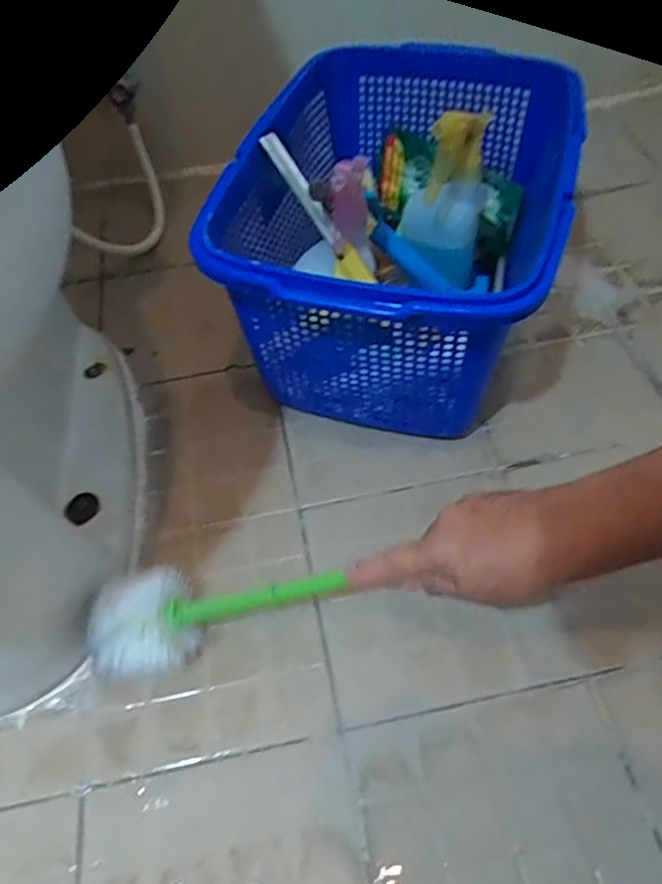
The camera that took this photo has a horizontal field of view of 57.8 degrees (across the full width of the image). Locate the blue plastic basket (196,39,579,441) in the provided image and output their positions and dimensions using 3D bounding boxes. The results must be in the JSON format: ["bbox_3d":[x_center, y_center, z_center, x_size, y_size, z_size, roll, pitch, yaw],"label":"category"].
[{"bbox_3d":[0.079,-0.201,0.615,0.291,0.211,0.402,9,56,10],"label":"blue plastic basket"}]

